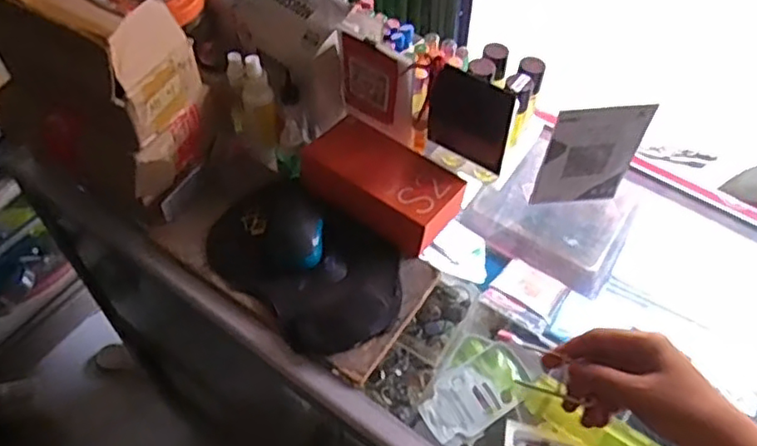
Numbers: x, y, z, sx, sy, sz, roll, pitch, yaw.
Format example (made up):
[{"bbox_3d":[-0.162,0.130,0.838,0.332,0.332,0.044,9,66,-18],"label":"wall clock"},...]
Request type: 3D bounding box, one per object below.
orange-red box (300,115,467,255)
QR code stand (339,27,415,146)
[{"bbox_3d":[0.005,-0.051,0.718,0.180,0.041,0.103,33,60,20],"label":"orange-red box"},{"bbox_3d":[-0.003,-0.154,0.713,0.100,0.113,0.023,34,60,21],"label":"QR code stand"}]

